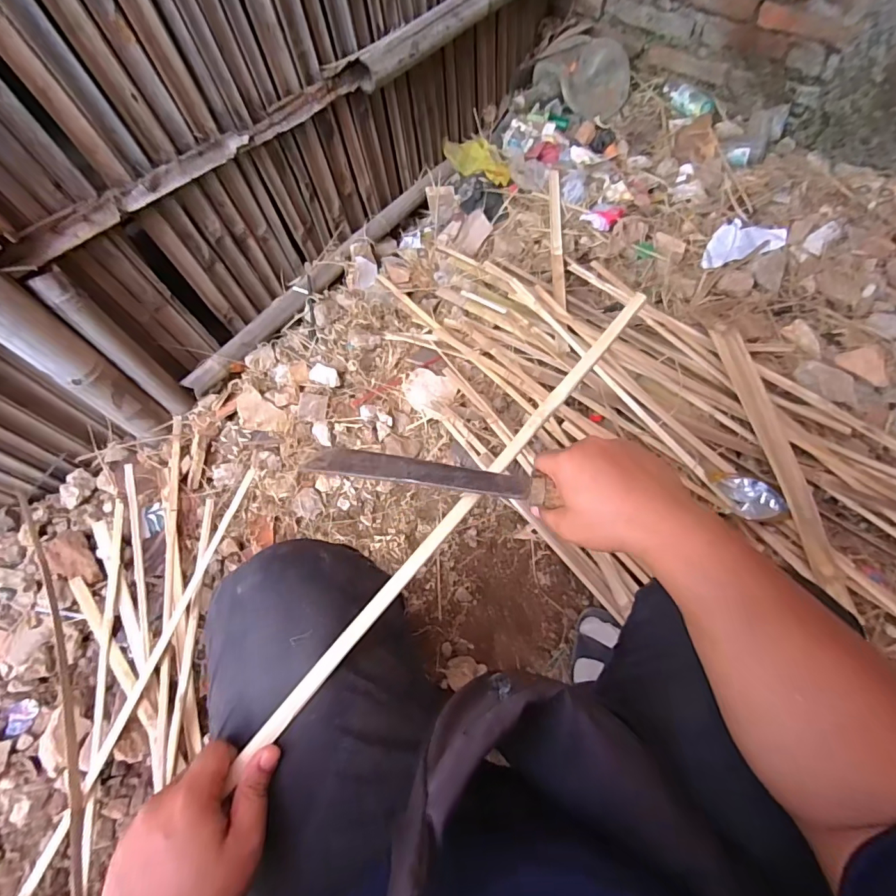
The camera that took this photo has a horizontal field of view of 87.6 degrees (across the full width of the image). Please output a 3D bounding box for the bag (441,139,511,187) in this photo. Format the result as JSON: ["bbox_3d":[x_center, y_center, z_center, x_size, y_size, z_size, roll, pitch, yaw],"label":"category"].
[{"bbox_3d":[0.080,-0.735,1.187,0.102,0.045,0.192,-34,69,-12],"label":"bag"}]

